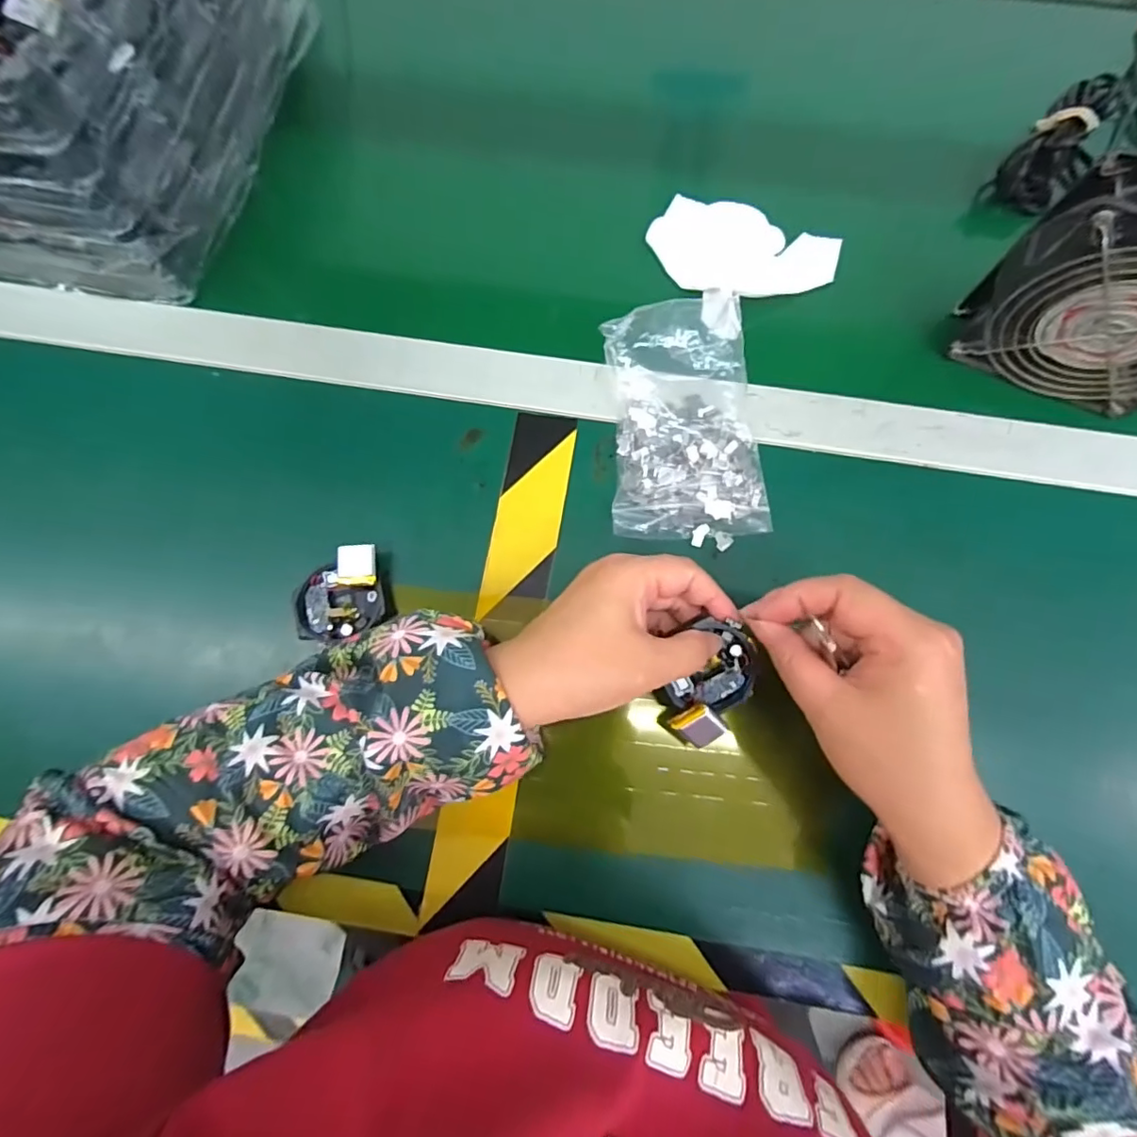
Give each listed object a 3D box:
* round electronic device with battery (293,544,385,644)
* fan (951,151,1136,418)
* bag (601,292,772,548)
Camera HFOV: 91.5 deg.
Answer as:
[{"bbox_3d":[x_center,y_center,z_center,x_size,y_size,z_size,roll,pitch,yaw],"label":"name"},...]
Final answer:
[{"bbox_3d":[-0.132,0.016,0.319,0.050,0.018,0.049,-11,75,-2],"label":"round electronic device with battery"},{"bbox_3d":[0.309,-0.152,0.312,0.127,0.112,0.046,24,77,7],"label":"fan"},{"bbox_3d":[0.069,-0.090,0.333,0.091,0.040,0.134,-6,75,-1],"label":"bag"}]

